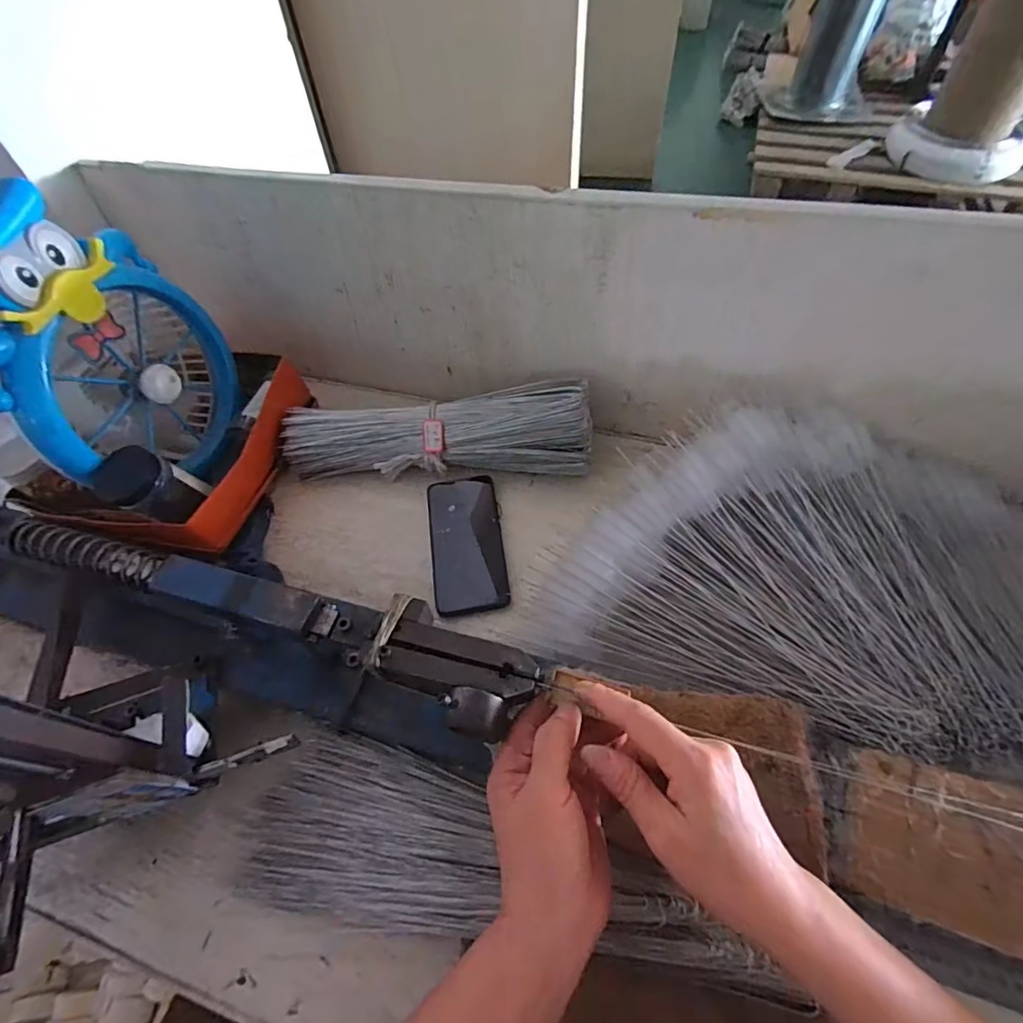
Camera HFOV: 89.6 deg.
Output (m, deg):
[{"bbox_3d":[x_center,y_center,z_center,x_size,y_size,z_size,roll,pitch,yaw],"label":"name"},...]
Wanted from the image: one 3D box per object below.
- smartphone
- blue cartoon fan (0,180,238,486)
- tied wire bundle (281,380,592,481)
[{"bbox_3d":[-0.050,0.031,0.567,0.078,0.017,0.164,-8,57,-2],"label":"smartphone"},{"bbox_3d":[-0.402,-0.154,0.522,0.094,0.273,0.220,2,57,5],"label":"blue cartoon fan"},{"bbox_3d":[-0.090,-0.093,0.596,0.357,0.074,0.080,0,57,3],"label":"tied wire bundle"}]

